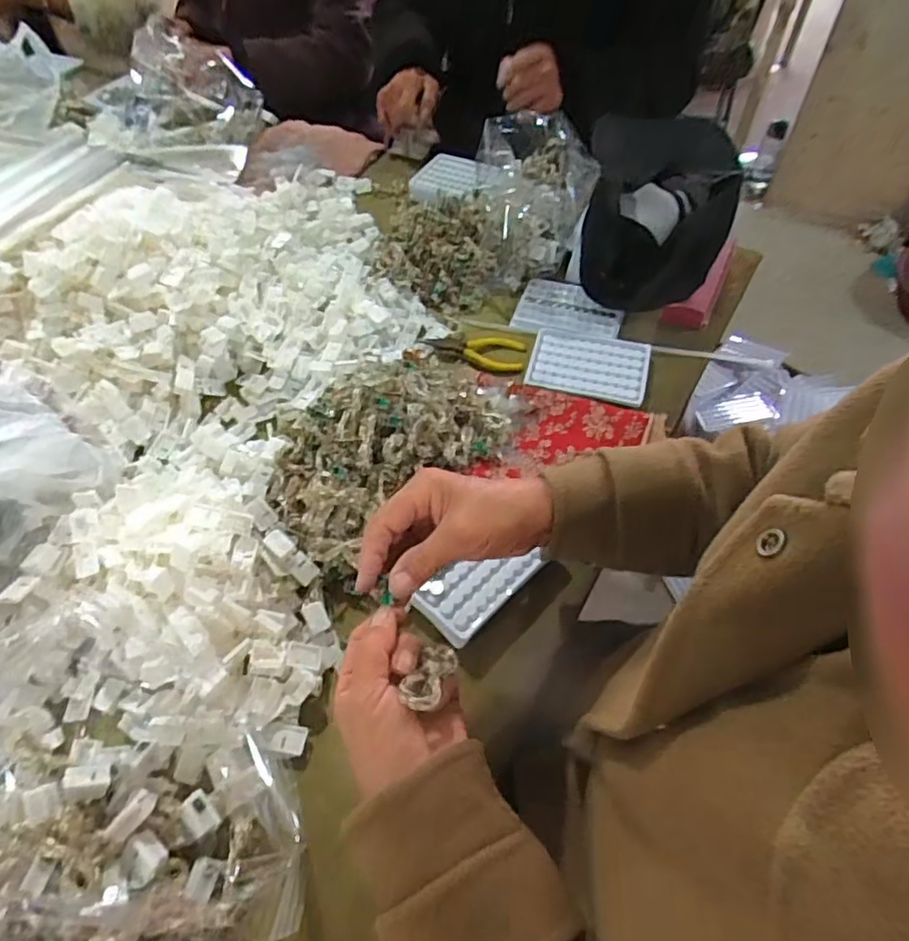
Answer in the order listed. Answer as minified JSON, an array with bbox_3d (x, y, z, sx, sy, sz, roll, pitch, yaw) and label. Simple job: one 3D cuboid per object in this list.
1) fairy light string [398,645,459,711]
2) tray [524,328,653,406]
[{"bbox_3d":[-0.014,0.121,0.365,0.022,0.010,0.057,16,18,13],"label":"fairy light string"},{"bbox_3d":[0.150,-0.120,0.691,0.128,0.007,0.096,15,55,12],"label":"tray"}]

